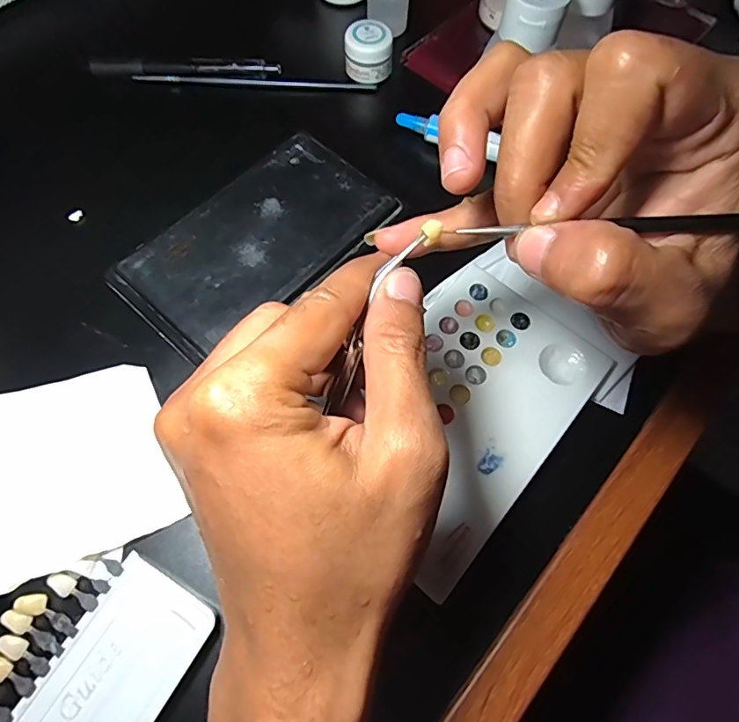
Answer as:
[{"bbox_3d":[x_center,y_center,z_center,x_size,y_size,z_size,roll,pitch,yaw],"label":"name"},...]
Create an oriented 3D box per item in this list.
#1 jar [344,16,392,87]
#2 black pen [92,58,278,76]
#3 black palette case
[{"bbox_3d":[-0.001,-0.215,0.346,0.032,0.026,0.030,0,69,0],"label":"jar"},{"bbox_3d":[-0.129,-0.207,0.350,0.129,0.009,0.010,-2,69,-1],"label":"black pen"},{"bbox_3d":[-0.063,-0.070,0.283,0.084,0.007,0.150,41,74,14],"label":"black palette case"}]

